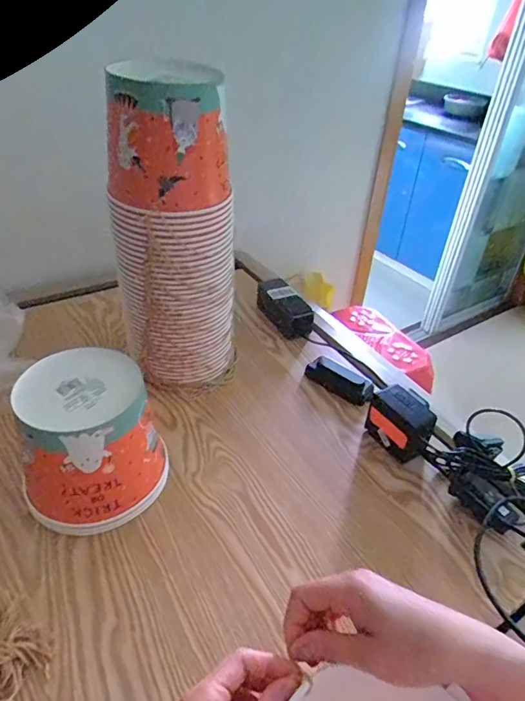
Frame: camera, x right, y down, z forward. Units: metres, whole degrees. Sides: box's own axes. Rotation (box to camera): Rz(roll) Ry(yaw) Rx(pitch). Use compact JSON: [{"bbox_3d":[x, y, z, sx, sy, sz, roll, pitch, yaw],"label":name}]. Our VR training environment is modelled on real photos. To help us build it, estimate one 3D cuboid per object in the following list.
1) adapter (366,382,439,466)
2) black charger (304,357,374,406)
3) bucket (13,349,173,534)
[{"bbox_3d":[0.187,0.100,0.634,0.053,0.082,0.085,-24,46,-32],"label":"adapter"},{"bbox_3d":[0.122,0.046,0.737,0.115,0.038,0.035,31,44,29],"label":"black charger"},{"bbox_3d":[-0.187,0.098,0.535,0.142,0.149,0.137,3,38,-2],"label":"bucket"}]

